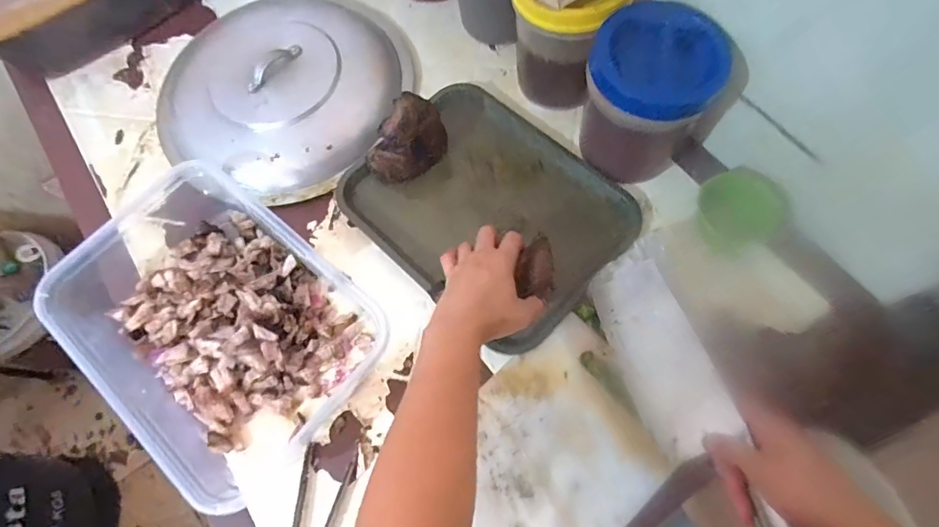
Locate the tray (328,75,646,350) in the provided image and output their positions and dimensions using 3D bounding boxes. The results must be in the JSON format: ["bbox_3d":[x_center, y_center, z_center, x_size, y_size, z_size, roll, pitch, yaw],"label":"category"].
[{"bbox_3d":[0.026,-0.080,0.600,0.333,0.028,0.265,41,77,17],"label":"tray"}]

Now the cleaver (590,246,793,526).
[{"bbox_3d":[0.192,0.125,0.423,0.080,0.022,0.321,-39,50,31],"label":"cleaver"}]

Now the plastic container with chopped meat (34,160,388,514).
[{"bbox_3d":[-0.281,0.071,0.552,0.329,0.086,0.246,37,76,16],"label":"plastic container with chopped meat"}]

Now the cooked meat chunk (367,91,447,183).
[{"bbox_3d":[-0.078,-0.162,0.606,0.066,0.079,0.113,39,78,18],"label":"cooked meat chunk"}]

